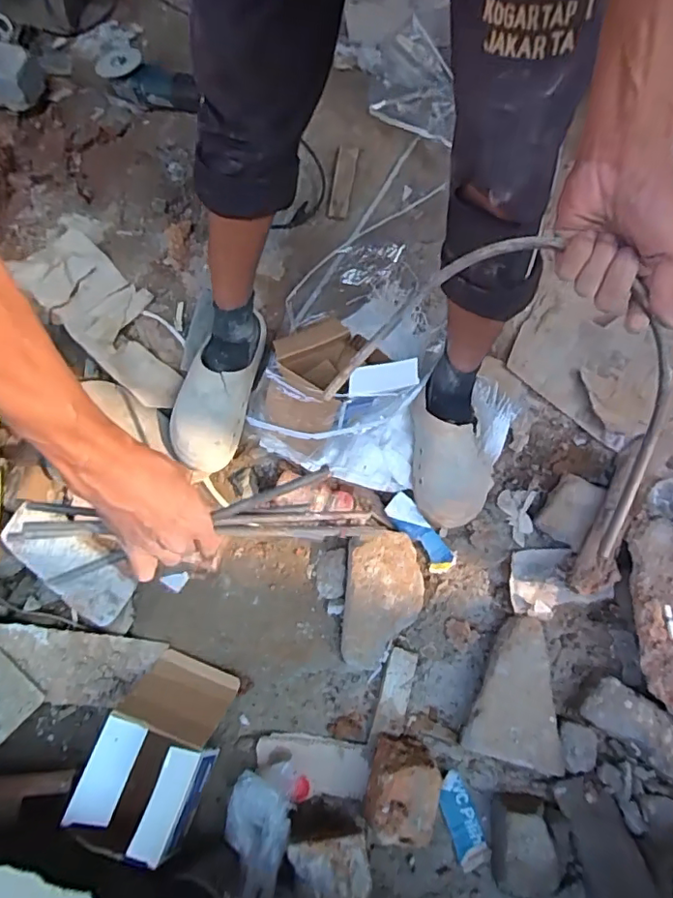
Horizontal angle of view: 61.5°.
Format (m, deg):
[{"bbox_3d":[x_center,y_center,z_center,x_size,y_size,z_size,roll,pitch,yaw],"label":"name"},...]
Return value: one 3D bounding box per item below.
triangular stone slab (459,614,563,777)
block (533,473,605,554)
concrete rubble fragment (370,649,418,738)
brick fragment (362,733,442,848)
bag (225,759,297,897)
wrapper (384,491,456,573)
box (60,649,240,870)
[{"bbox_3d":[0.265,0.337,0.799,0.135,0.044,0.196,15,68,7],"label":"triangular stone slab"},{"bbox_3d":[0.373,0.095,0.902,0.072,0.044,0.107,31,71,13],"label":"block"},{"bbox_3d":[0.085,0.350,0.819,0.042,0.013,0.115,16,68,7],"label":"concrete rubble fragment"},{"bbox_3d":[0.087,0.447,0.745,0.089,0.069,0.115,12,68,6],"label":"brick fragment"},{"bbox_3d":[-0.100,0.480,0.731,0.083,0.066,0.138,7,67,4],"label":"bag"},{"bbox_3d":[0.133,0.135,0.900,0.044,0.023,0.140,-41,92,-15],"label":"wrapper"},{"bbox_3d":[-0.231,0.379,0.720,0.136,0.141,0.218,17,68,8],"label":"box"}]

